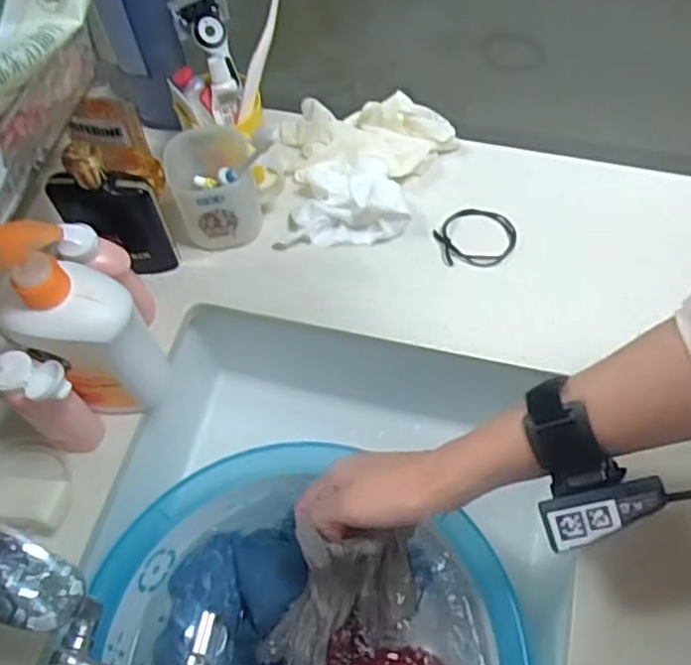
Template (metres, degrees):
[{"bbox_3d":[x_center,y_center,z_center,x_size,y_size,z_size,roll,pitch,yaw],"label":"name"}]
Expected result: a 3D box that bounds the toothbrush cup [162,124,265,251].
[{"bbox_3d":[-0.114,-0.124,0.600,0.071,0.079,0.076,-1,61,2],"label":"toothbrush cup"}]

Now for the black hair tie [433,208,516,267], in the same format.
[{"bbox_3d":[0.115,-0.084,0.604,0.069,0.004,0.060,-13,61,-5],"label":"black hair tie"}]

